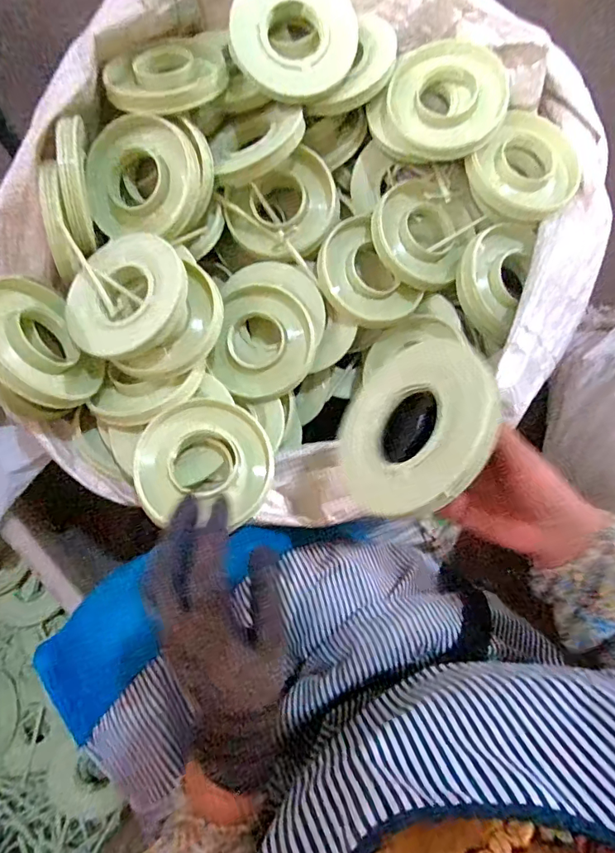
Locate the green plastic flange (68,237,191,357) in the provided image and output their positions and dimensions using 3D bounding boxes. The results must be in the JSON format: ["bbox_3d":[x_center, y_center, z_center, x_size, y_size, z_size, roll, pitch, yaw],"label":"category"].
[{"bbox_3d":[-0.175,-0.131,0.453,0.122,0.028,0.122,-2,82,11],"label":"green plastic flange"}]

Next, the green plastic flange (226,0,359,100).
[{"bbox_3d":[-0.013,-0.414,0.485,0.124,0.016,0.124,-1,99,-6],"label":"green plastic flange"}]

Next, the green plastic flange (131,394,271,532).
[{"bbox_3d":[-0.100,0.039,0.451,0.126,0.026,0.130,0,73,-1],"label":"green plastic flange"}]

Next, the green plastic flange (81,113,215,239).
[{"bbox_3d":[-0.167,-0.261,0.487,0.125,0.028,0.122,0,97,-1],"label":"green plastic flange"}]

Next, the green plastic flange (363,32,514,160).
[{"bbox_3d":[0.148,-0.359,0.513,0.132,0.032,0.128,14,99,7],"label":"green plastic flange"}]

